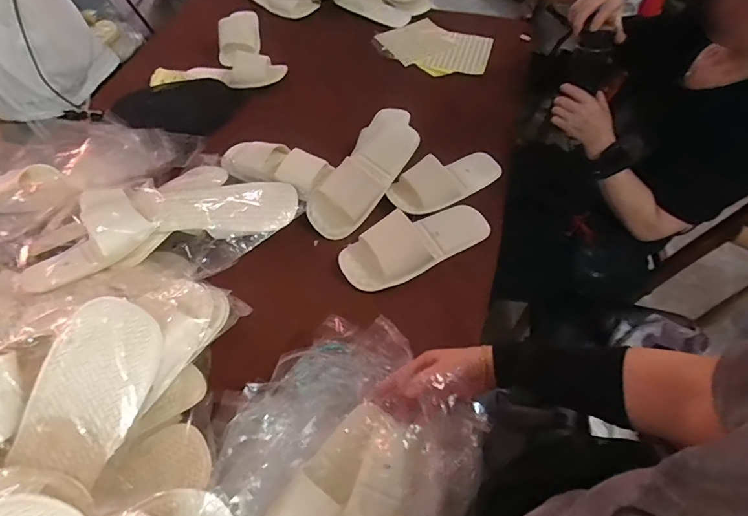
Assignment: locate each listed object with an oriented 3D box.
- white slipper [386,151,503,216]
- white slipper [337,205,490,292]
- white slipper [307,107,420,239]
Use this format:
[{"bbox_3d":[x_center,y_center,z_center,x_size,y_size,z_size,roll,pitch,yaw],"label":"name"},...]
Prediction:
[{"bbox_3d":[0.141,-0.153,0.818,0.228,0.047,0.087,-24,59,-15],"label":"white slipper"},{"bbox_3d":[0.077,-0.035,0.741,0.276,0.042,0.112,-25,60,-16],"label":"white slipper"},{"bbox_3d":[-0.001,-0.187,0.826,0.131,0.057,0.346,23,59,15],"label":"white slipper"}]

